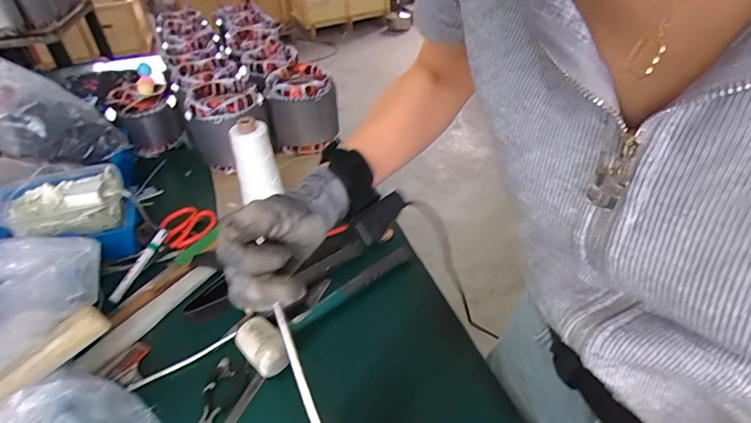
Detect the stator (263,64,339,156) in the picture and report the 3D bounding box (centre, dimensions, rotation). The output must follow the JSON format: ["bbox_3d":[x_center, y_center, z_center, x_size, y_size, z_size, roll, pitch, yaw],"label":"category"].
[{"bbox_3d":[-0.160,-0.227,0.984,0.141,0.148,0.134,-10,38,-6],"label":"stator"}]

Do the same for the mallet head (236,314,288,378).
[{"bbox_3d":[-0.144,0.172,0.566,0.049,0.043,0.076,-31,45,-30],"label":"mallet head"}]

